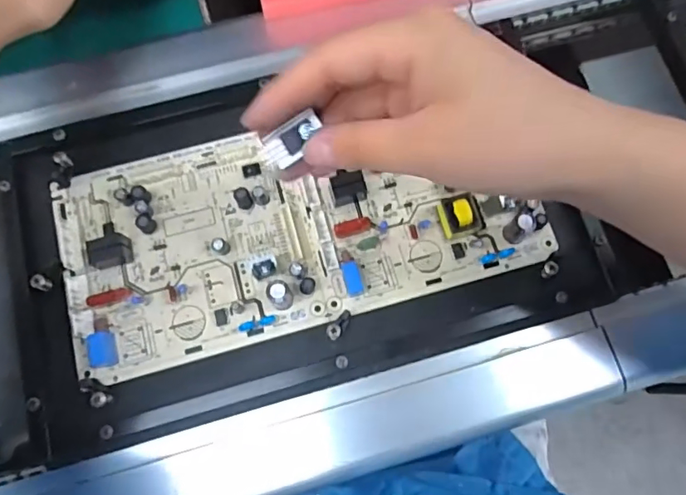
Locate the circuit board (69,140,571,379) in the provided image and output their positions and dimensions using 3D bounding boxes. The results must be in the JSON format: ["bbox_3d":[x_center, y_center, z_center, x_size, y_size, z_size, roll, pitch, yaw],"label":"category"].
[{"bbox_3d":[-0.028,-0.017,0.305,0.275,0.020,0.125,-15,77,-4],"label":"circuit board"}]

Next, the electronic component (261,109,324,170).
[{"bbox_3d":[-0.021,-0.046,0.219,0.028,0.006,0.013,-40,79,0],"label":"electronic component"}]

